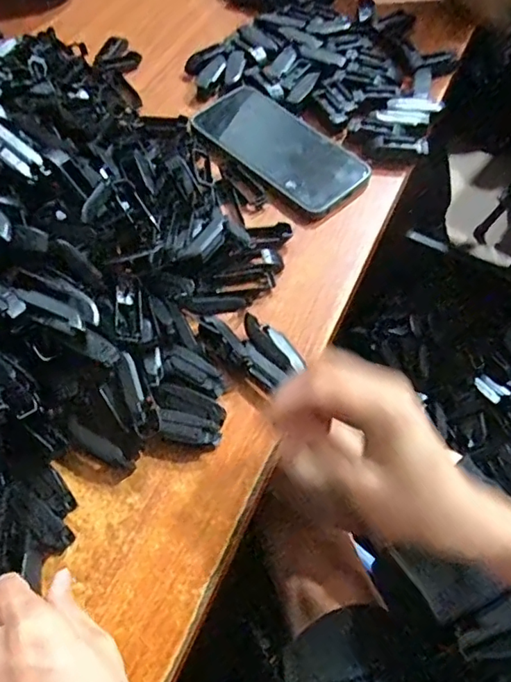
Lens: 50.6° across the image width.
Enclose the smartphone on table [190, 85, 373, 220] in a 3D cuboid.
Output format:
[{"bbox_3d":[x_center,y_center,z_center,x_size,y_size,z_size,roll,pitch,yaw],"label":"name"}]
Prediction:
[{"bbox_3d":[0.021,-0.176,0.490,0.077,0.013,0.169,-40,66,-20],"label":"smartphone on table"}]

